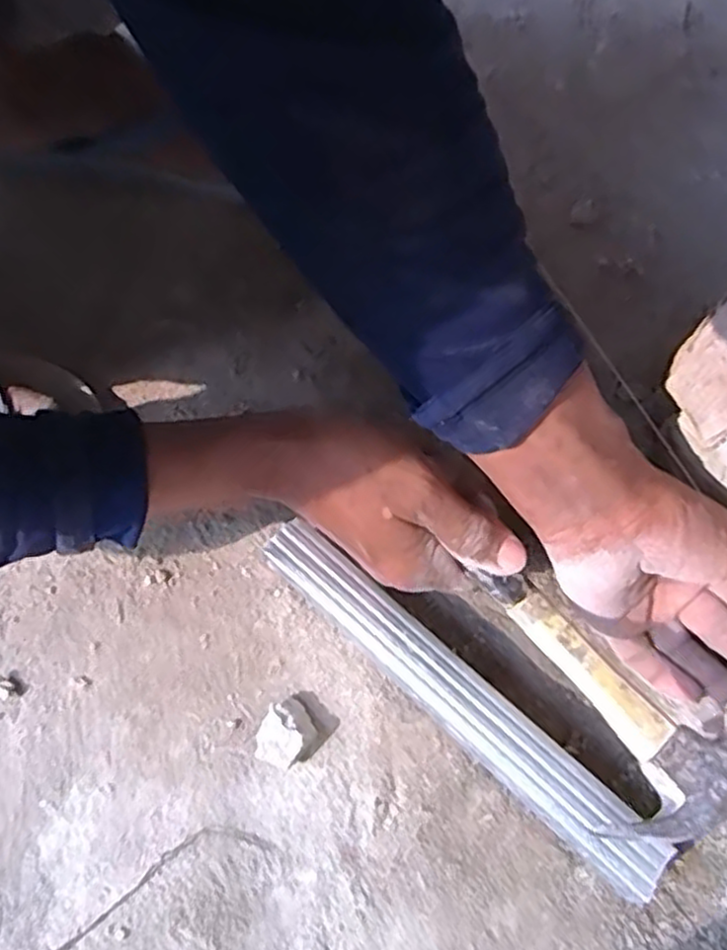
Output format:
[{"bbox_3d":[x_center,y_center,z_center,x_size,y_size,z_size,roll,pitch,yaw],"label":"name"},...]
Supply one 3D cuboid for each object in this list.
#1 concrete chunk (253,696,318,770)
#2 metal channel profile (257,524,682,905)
[{"bbox_3d":[-0.043,0.141,0.405,0.028,0.017,0.035,38,75,13],"label":"concrete chunk"},{"bbox_3d":[0.046,0.117,0.399,0.250,0.043,0.031,41,76,14],"label":"metal channel profile"}]

